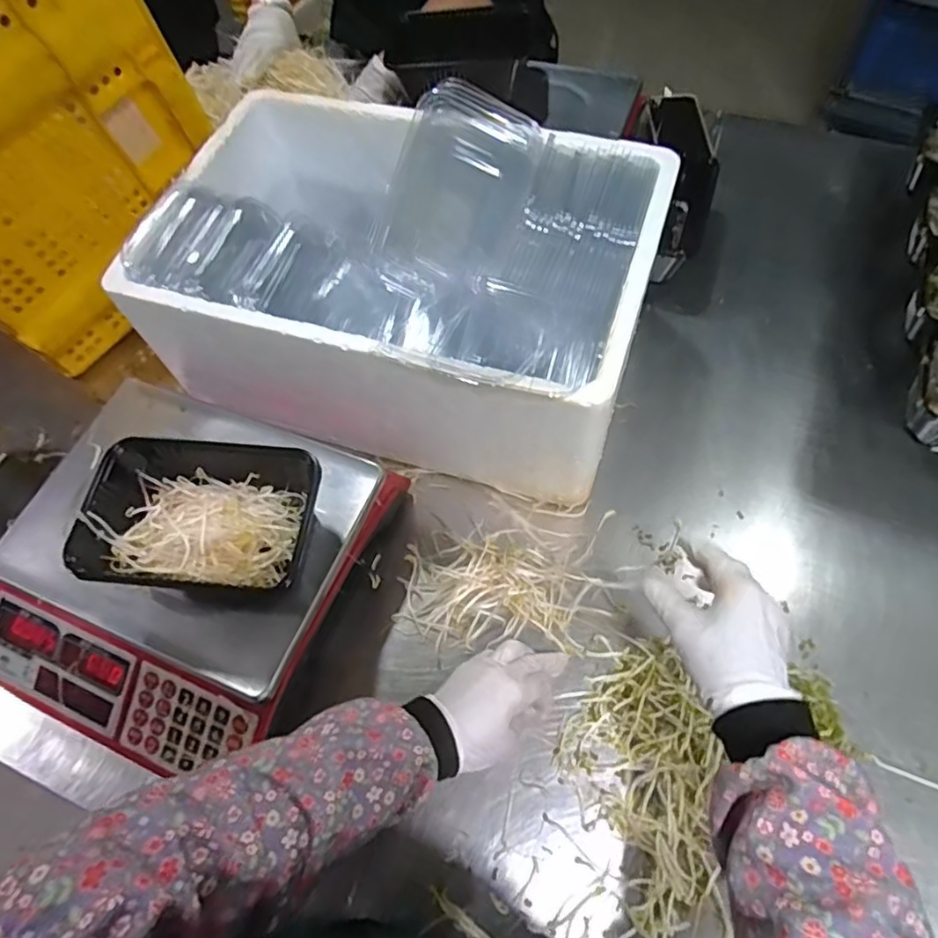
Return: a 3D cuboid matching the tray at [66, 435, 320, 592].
[{"bbox_3d":[-0.212,0.045,0.509,0.184,0.071,0.126,3,63,5],"label":"tray"}]

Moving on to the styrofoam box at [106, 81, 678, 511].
[{"bbox_3d":[-0.060,-0.194,0.654,0.486,0.211,0.343,20,66,14],"label":"styrofoam box"}]

